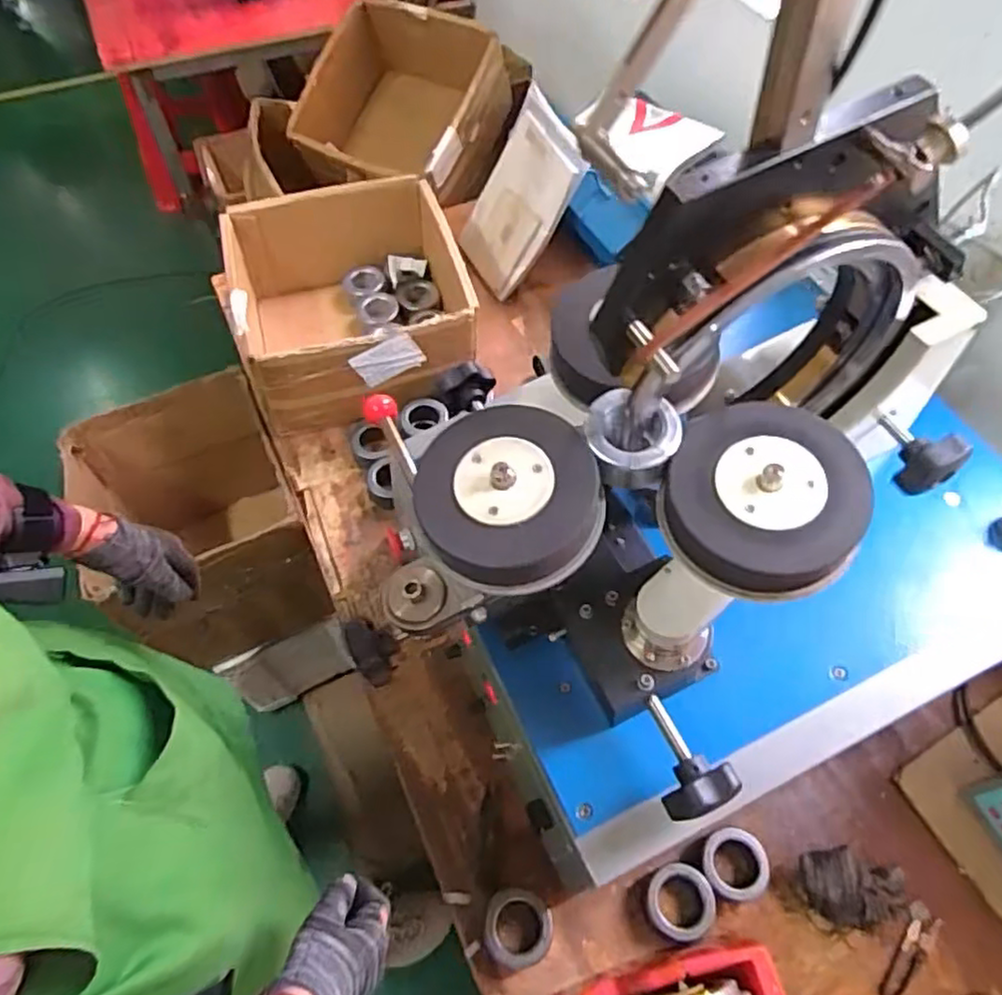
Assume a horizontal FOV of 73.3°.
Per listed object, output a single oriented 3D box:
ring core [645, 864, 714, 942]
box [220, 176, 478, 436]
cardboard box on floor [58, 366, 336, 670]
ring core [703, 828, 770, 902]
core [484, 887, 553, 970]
[{"bbox_3d":[0.183,0.415,0.692,0.066,0.033,0.066,0,58,-1],"label":"ring core"},{"bbox_3d":[-0.227,-0.298,1.044,0.352,0.172,0.354,-10,59,-7],"label":"box"},{"bbox_3d":[-0.468,0.060,1.121,0.268,0.359,0.335,-23,61,-14],"label":"cardboard box on floor"},{"bbox_3d":[0.243,0.384,0.705,0.068,0.032,0.066,0,58,-1],"label":"ring core"},{"bbox_3d":[0.017,0.430,0.673,0.067,0.032,0.065,0,58,-1],"label":"core"}]

